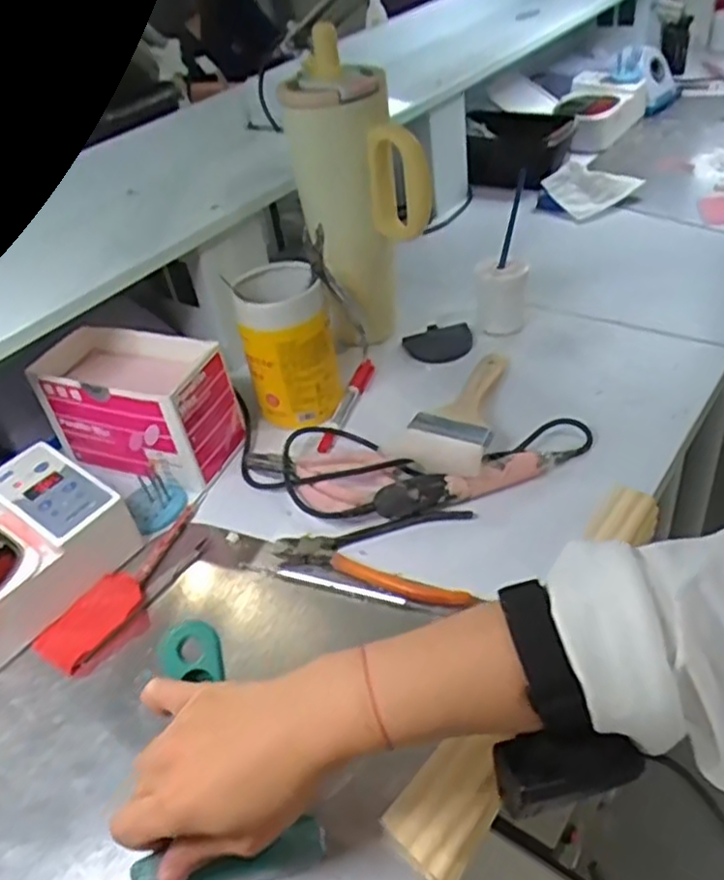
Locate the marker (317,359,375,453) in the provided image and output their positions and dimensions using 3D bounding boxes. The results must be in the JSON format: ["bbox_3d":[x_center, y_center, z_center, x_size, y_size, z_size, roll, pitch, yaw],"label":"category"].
[{"bbox_3d":[-0.015,-0.038,0.678,0.015,0.015,0.134,5,42,18],"label":"marker"}]

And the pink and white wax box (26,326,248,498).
[{"bbox_3d":[-0.201,-0.037,0.637,0.163,0.085,0.092,12,44,25],"label":"pink and white wax box"}]

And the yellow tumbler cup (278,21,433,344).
[{"bbox_3d":[-0.005,-0.204,0.671,0.097,0.260,0.137,-24,41,-16],"label":"yellow tumbler cup"}]

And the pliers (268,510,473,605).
[{"bbox_3d":[0.008,0.093,0.530,0.149,0.014,0.085,-6,40,5],"label":"pliers"}]

